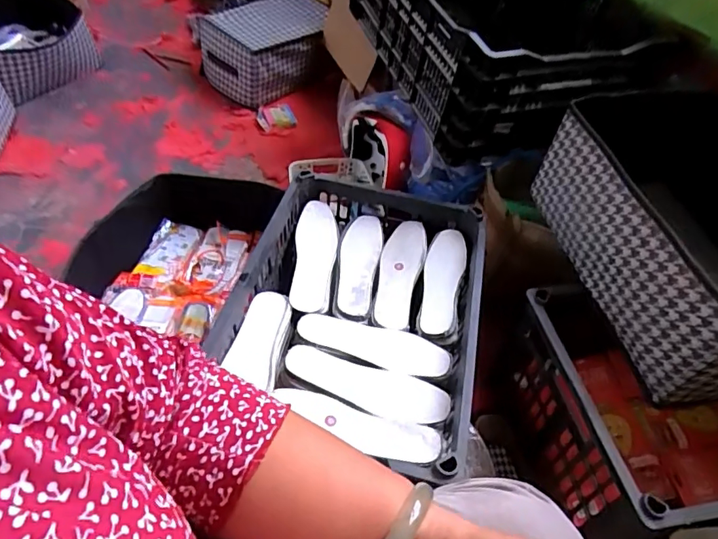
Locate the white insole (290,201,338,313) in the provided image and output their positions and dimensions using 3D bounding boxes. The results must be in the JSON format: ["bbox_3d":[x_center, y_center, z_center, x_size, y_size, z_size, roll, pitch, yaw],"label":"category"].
[{"bbox_3d":[-0.072,-0.024,0.823,0.069,0.016,0.209,11,55,-15],"label":"white insole"}]

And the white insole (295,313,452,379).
[{"bbox_3d":[0.020,0.106,0.723,0.217,0.008,0.074,12,45,7],"label":"white insole"}]

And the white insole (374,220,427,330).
[{"bbox_3d":[0.066,0.001,0.814,0.066,0.026,0.212,13,45,8],"label":"white insole"}]

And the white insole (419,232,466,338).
[{"bbox_3d":[0.134,0.014,0.801,0.061,0.028,0.201,12,45,7],"label":"white insole"}]

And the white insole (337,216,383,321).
[{"bbox_3d":[-0.002,-0.011,0.822,0.065,0.022,0.210,8,45,3],"label":"white insole"}]

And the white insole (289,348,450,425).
[{"bbox_3d":[0.008,0.156,0.670,0.221,0.012,0.071,15,46,10],"label":"white insole"}]

